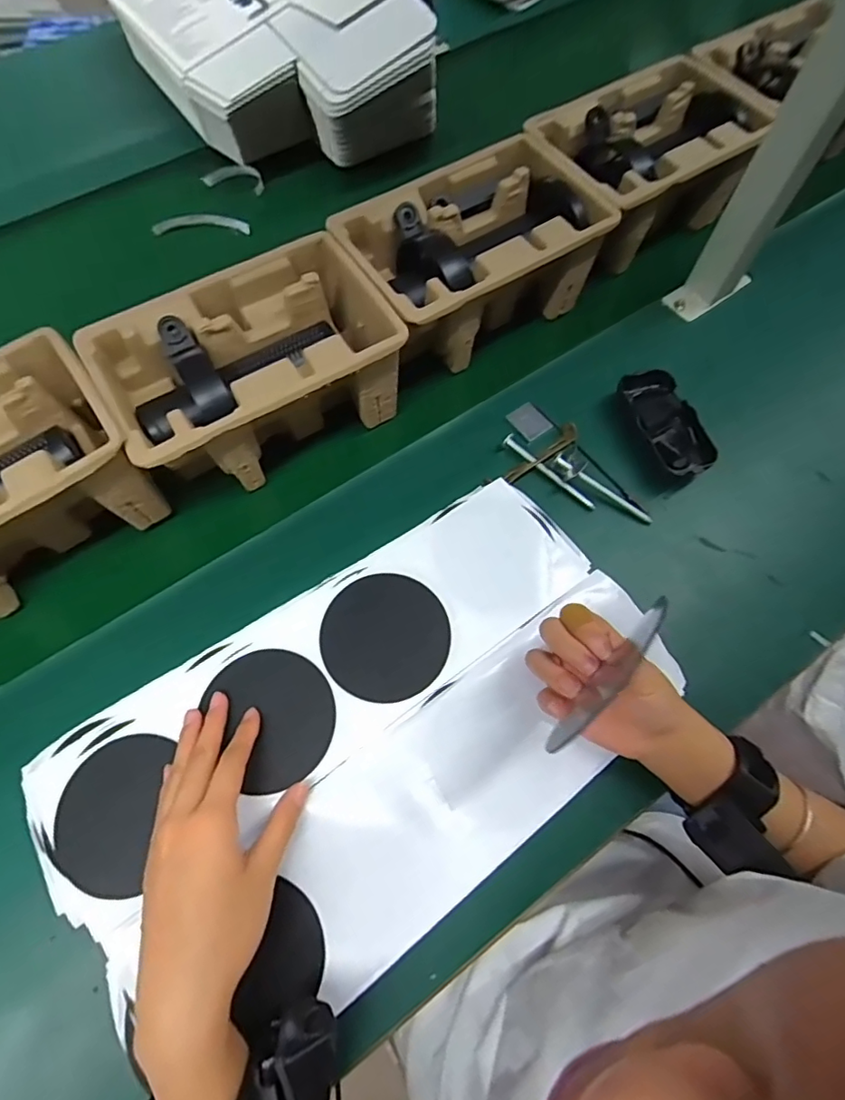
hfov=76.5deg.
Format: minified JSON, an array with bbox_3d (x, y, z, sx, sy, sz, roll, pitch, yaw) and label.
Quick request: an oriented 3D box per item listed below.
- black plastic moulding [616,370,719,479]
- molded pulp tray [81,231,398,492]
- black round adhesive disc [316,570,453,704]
[{"bbox_3d":[0.219,-0.115,0.484,0.052,0.027,0.111,-17,68,-10],"label":"black plastic moulding"},{"bbox_3d":[-0.144,-0.150,0.462,0.224,0.104,0.147,-30,71,-15],"label":"molded pulp tray"},{"bbox_3d":[-0.027,0.064,0.402,0.094,0.004,0.090,19,70,6],"label":"black round adhesive disc"}]

